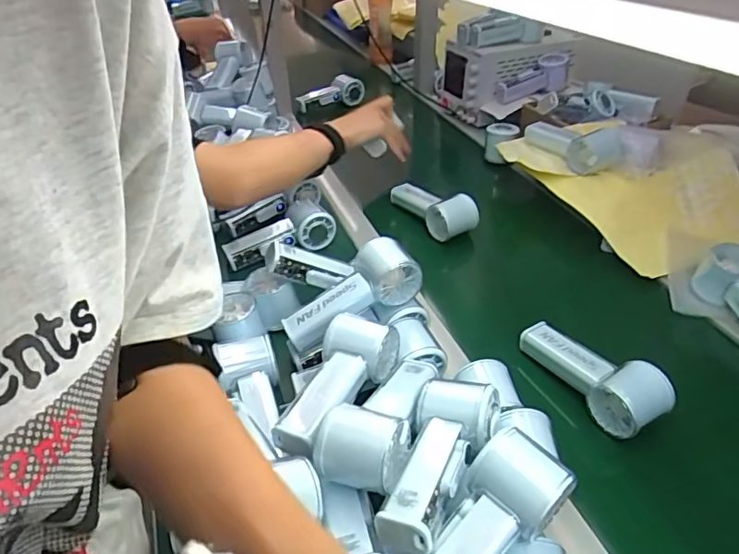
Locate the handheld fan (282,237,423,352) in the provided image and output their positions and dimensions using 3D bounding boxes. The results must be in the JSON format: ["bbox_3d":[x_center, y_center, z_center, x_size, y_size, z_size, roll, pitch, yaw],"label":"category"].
[{"bbox_3d":[-0.019,0.022,0.587,0.152,0.057,0.061,-31,39,-2],"label":"handheld fan"}]

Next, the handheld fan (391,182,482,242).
[{"bbox_3d":[0.095,-0.108,0.822,0.048,0.061,0.169,-19,38,-22],"label":"handheld fan"}]

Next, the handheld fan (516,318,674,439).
[{"bbox_3d":[0.228,0.097,0.566,0.058,0.052,0.153,-20,38,-22],"label":"handheld fan"}]

